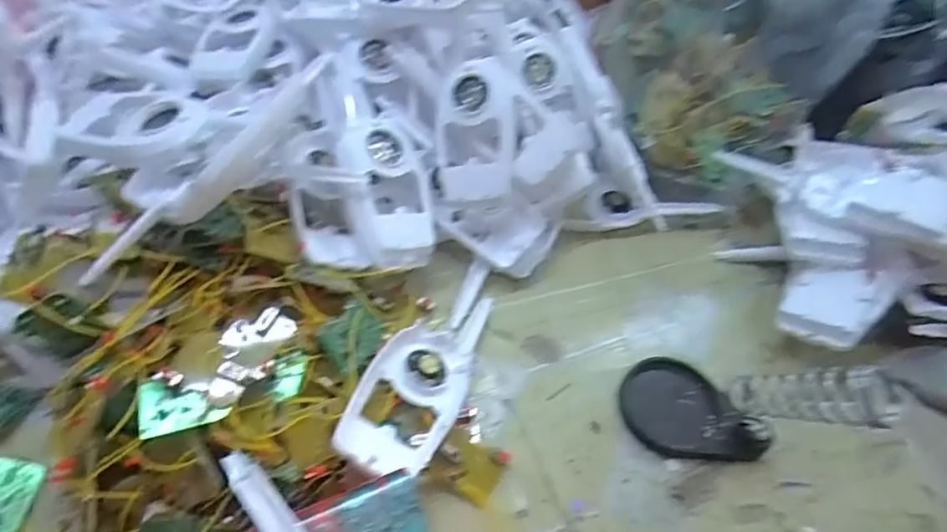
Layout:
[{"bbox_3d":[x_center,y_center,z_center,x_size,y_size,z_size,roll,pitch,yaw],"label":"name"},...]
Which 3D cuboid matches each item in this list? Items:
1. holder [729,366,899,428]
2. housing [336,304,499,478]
[{"bbox_3d":[0.175,0.067,0.297,0.029,0.075,0.023,50,54,-17],"label":"holder"},{"bbox_3d":[-0.029,0.069,0.360,0.060,0.026,0.157,24,37,14],"label":"housing"}]

